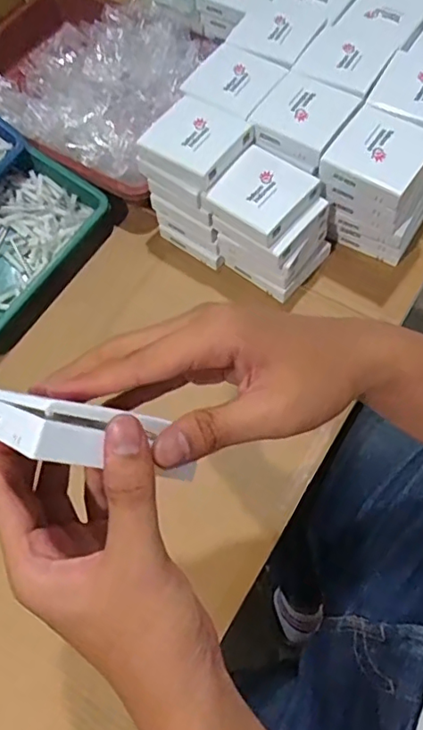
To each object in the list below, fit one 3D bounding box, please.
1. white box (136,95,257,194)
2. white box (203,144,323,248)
[{"bbox_3d":[-0.015,-0.225,0.550,0.088,0.019,0.086,29,69,15],"label":"white box"},{"bbox_3d":[0.050,-0.167,0.539,0.080,0.022,0.082,35,70,18],"label":"white box"}]

